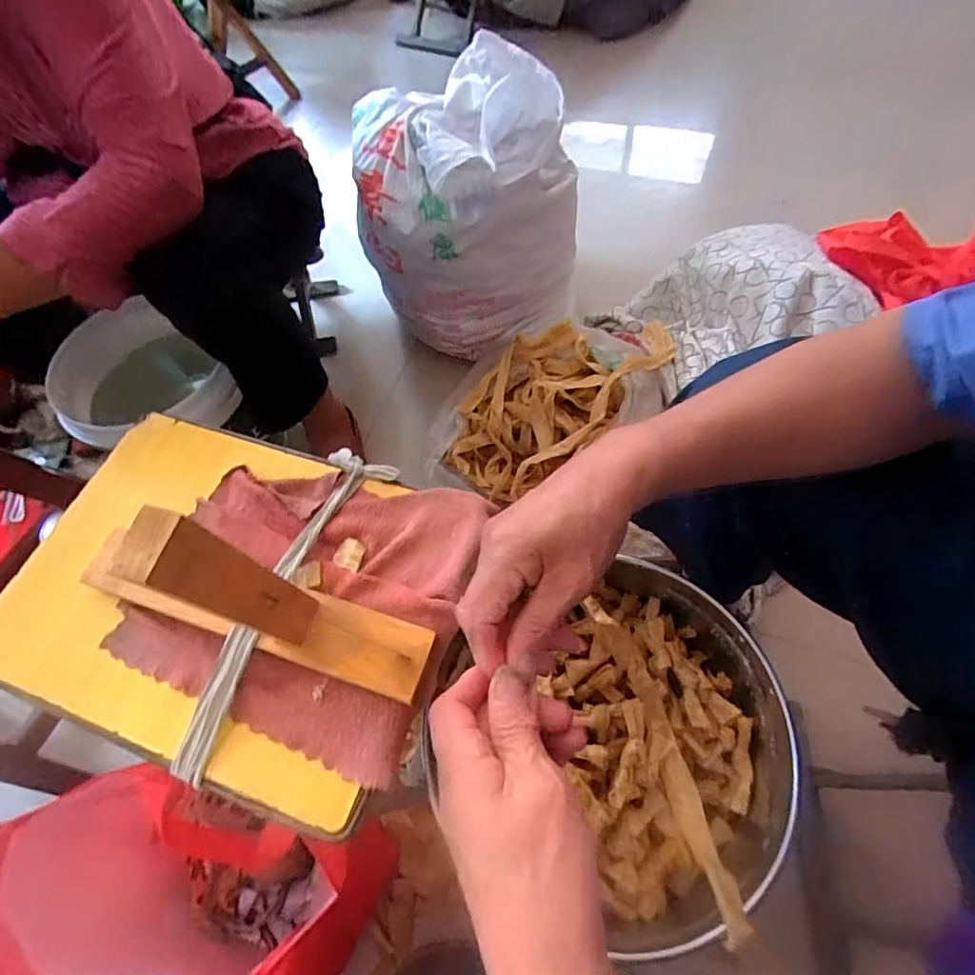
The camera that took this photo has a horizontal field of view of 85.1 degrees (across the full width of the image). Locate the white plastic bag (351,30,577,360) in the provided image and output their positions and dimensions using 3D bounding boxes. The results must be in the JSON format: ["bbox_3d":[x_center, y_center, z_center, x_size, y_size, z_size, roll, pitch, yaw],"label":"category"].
[{"bbox_3d":[-0.022,-0.425,0.848,0.317,0.343,0.269,-27,62,-11],"label":"white plastic bag"}]

